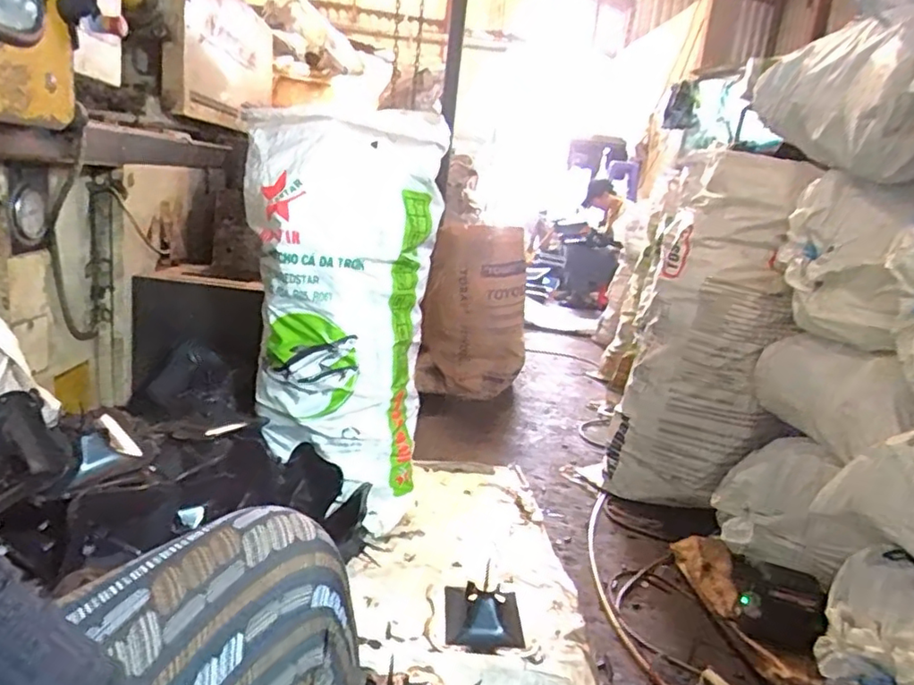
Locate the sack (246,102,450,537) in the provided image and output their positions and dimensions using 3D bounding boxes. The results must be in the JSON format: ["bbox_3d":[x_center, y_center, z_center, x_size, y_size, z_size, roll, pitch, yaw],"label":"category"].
[{"bbox_3d":[-0.263,-0.045,1.356,0.398,0.901,0.230,2,9,-16],"label":"sack"}]

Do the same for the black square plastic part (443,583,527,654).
[{"bbox_3d":[0.047,0.466,1.070,0.134,0.050,0.157,6,14,-3],"label":"black square plastic part"}]

